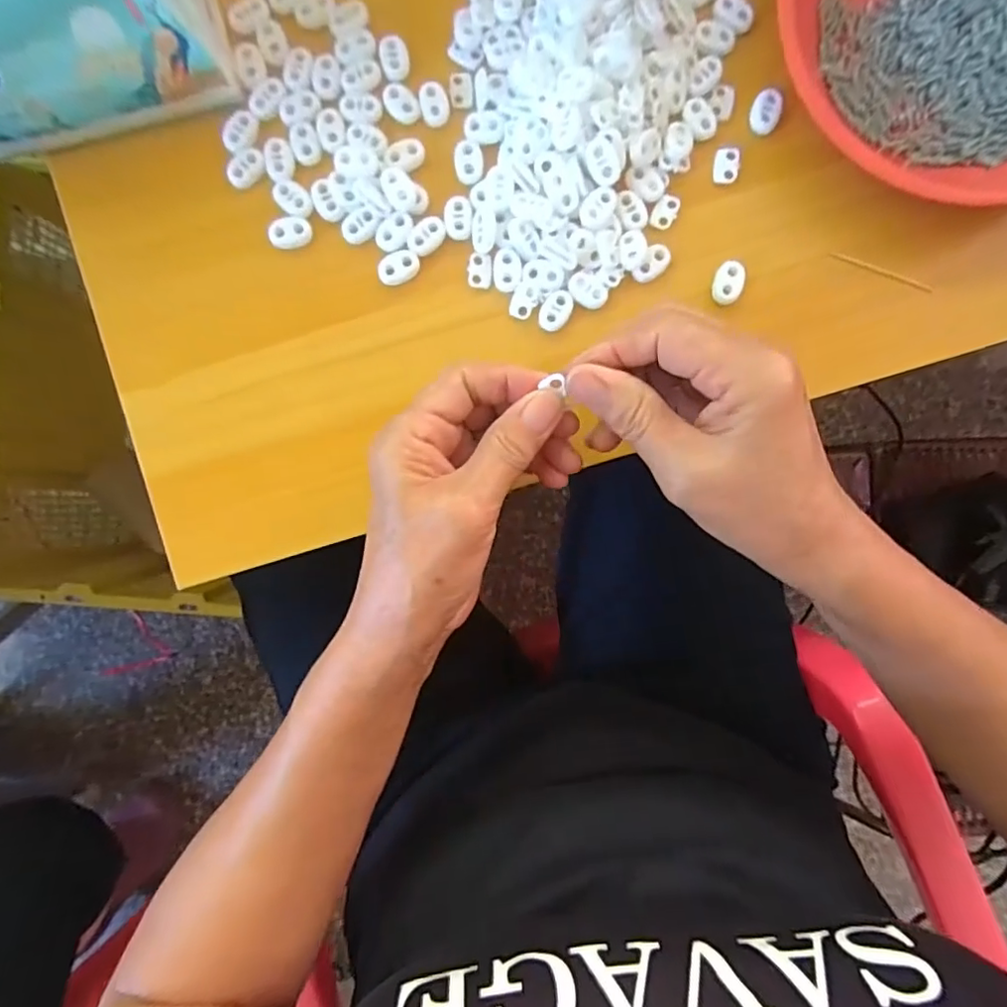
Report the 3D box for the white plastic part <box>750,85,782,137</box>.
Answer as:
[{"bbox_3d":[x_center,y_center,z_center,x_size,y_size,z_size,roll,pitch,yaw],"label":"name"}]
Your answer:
[{"bbox_3d":[0.141,-0.210,0.302,0.014,0.004,0.024,18,89,0],"label":"white plastic part"}]

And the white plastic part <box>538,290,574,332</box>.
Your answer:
[{"bbox_3d":[0.028,-0.104,0.302,0.015,0.004,0.022,34,89,0],"label":"white plastic part"}]

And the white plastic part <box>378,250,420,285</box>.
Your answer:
[{"bbox_3d":[-0.057,-0.128,0.303,0.022,0.004,0.016,-29,90,-1],"label":"white plastic part"}]

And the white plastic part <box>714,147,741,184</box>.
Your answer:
[{"bbox_3d":[0.121,-0.184,0.305,0.012,0.004,0.019,7,89,0],"label":"white plastic part"}]

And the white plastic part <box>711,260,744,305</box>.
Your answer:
[{"bbox_3d":[0.122,-0.119,0.304,0.016,0.005,0.022,15,89,0],"label":"white plastic part"}]

